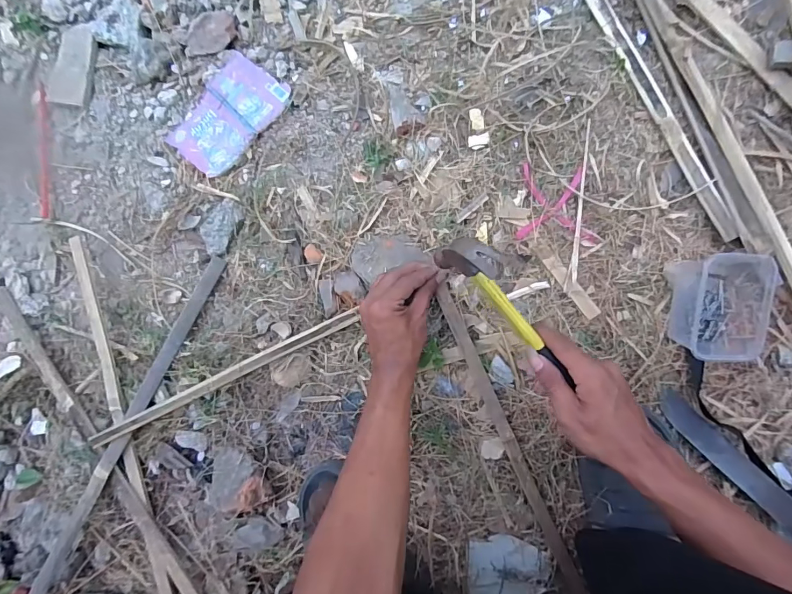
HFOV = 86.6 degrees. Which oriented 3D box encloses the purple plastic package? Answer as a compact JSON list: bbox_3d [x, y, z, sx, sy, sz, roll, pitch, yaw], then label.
[{"bbox_3d":[-0.226,-0.241,0.557,0.108,0.011,0.154,38,95,6],"label":"purple plastic package"}]

